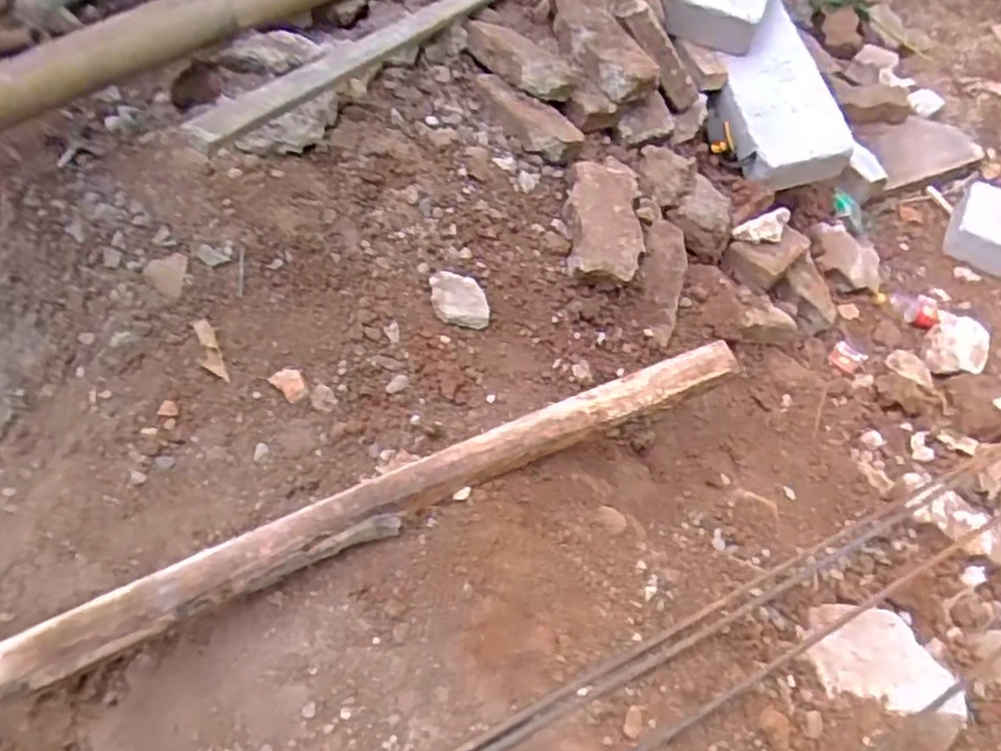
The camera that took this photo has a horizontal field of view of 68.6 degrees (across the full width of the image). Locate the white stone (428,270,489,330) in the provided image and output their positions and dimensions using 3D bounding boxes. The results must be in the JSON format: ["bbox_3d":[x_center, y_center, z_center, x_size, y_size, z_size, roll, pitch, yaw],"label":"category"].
[{"bbox_3d":[-0.059,-0.112,1.054,0.080,0.039,0.077,2,59,-3],"label":"white stone"}]

